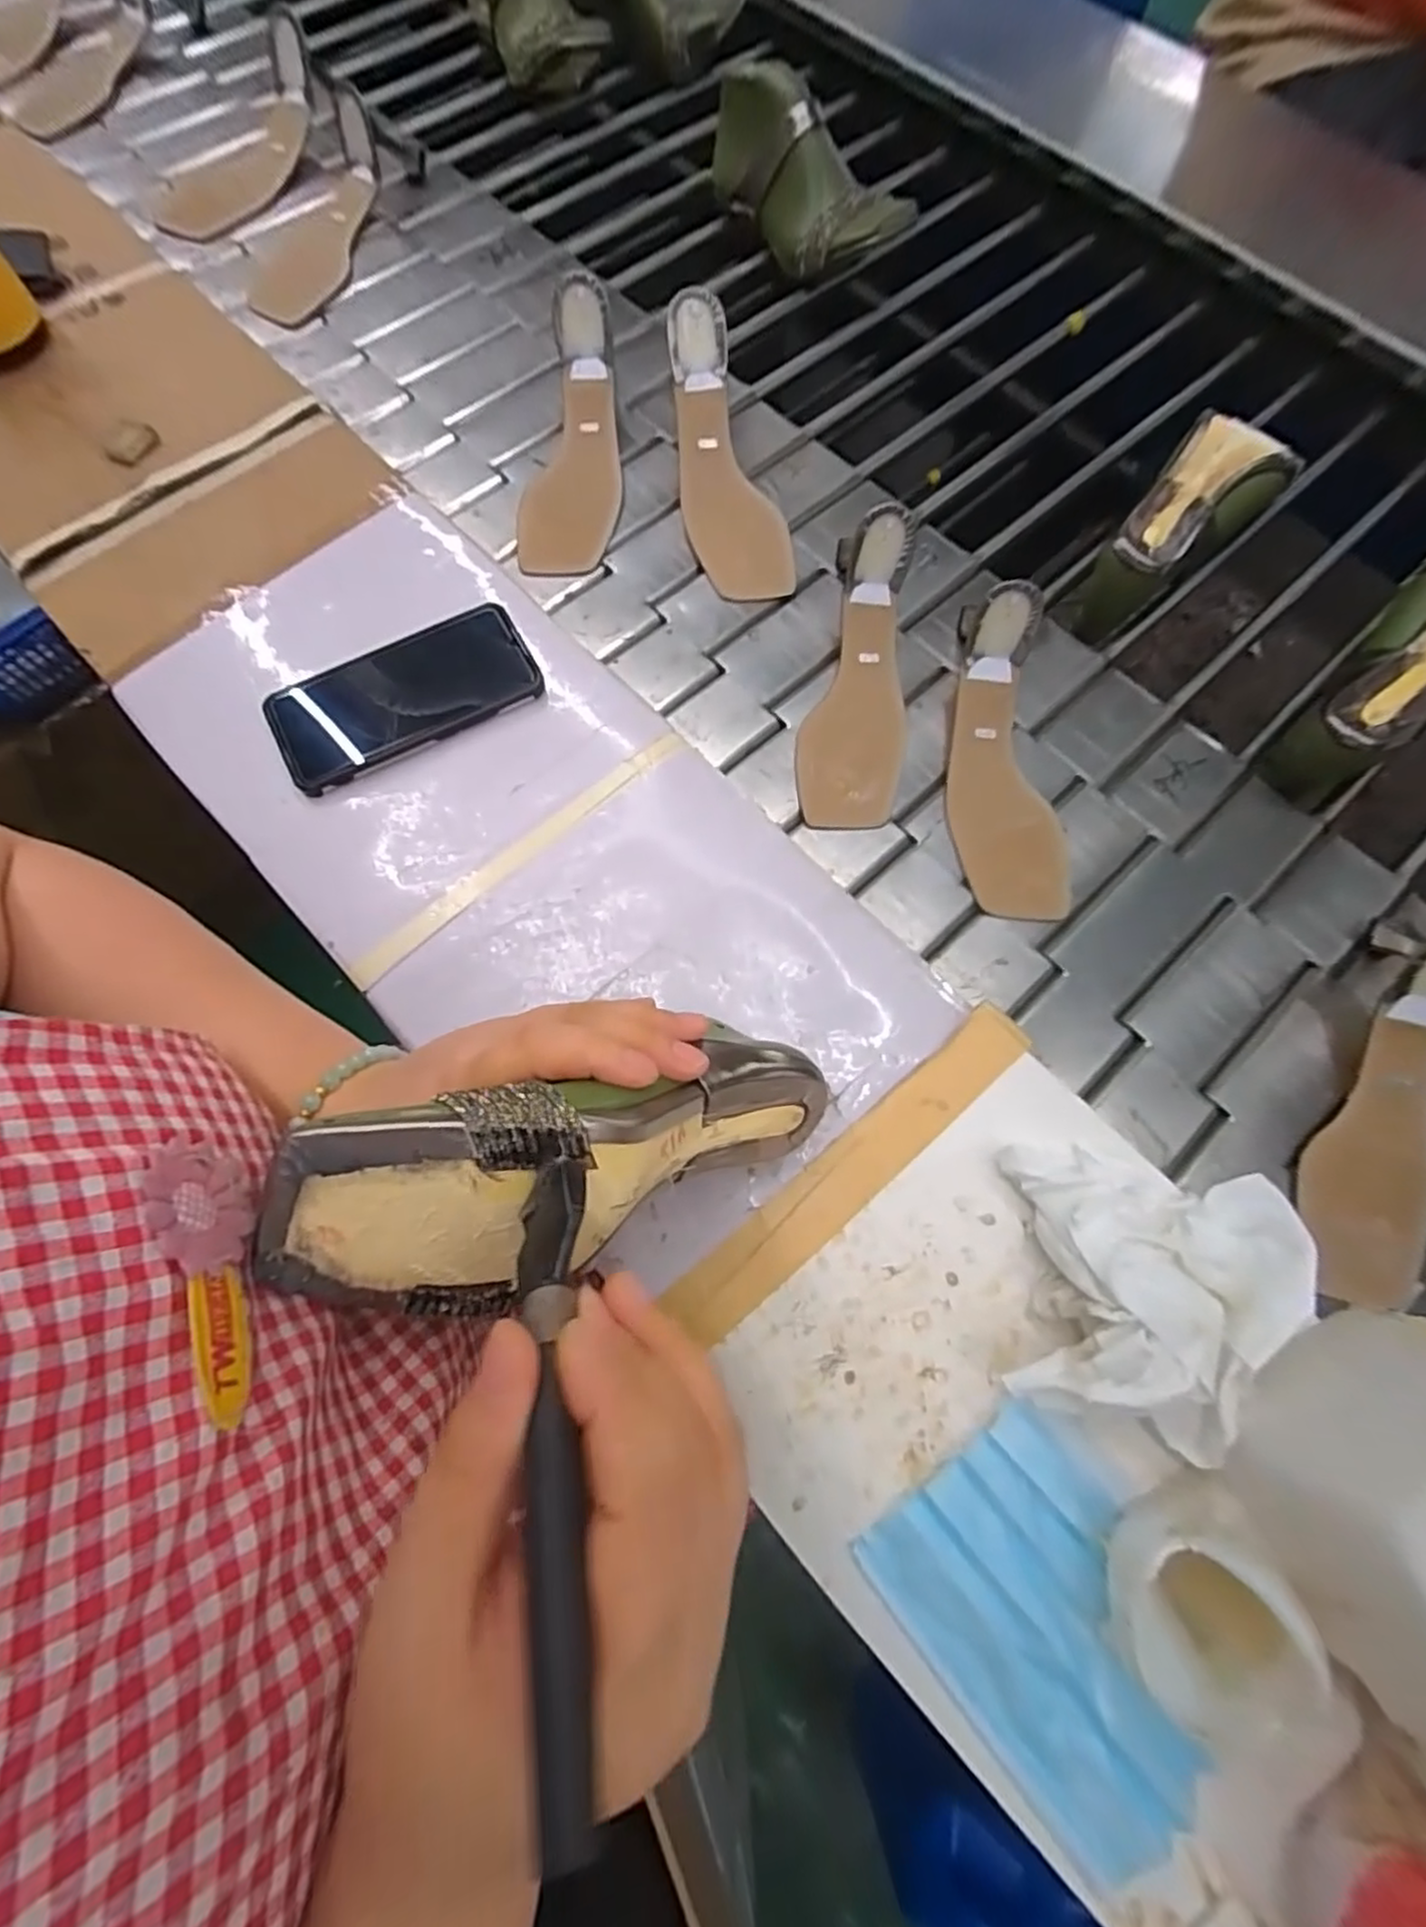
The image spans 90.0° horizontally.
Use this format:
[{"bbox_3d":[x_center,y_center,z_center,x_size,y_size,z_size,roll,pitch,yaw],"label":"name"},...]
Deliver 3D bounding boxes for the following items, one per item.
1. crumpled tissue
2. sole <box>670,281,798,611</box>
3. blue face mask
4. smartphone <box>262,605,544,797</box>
[{"bbox_3d":[0.203,0.152,0.331,0.135,0.045,0.124,12,72,4],"label":"crumpled tissue"},{"bbox_3d":[0.006,-0.386,0.550,0.065,0.043,0.222,-15,93,-6],"label":"sole"},{"bbox_3d":[0.149,0.285,0.307,0.105,0.015,0.142,-35,80,-12],"label":"blue face mask"},{"bbox_3d":[-0.195,-0.169,0.455,0.162,0.019,0.072,-26,79,-10],"label":"smartphone"}]

